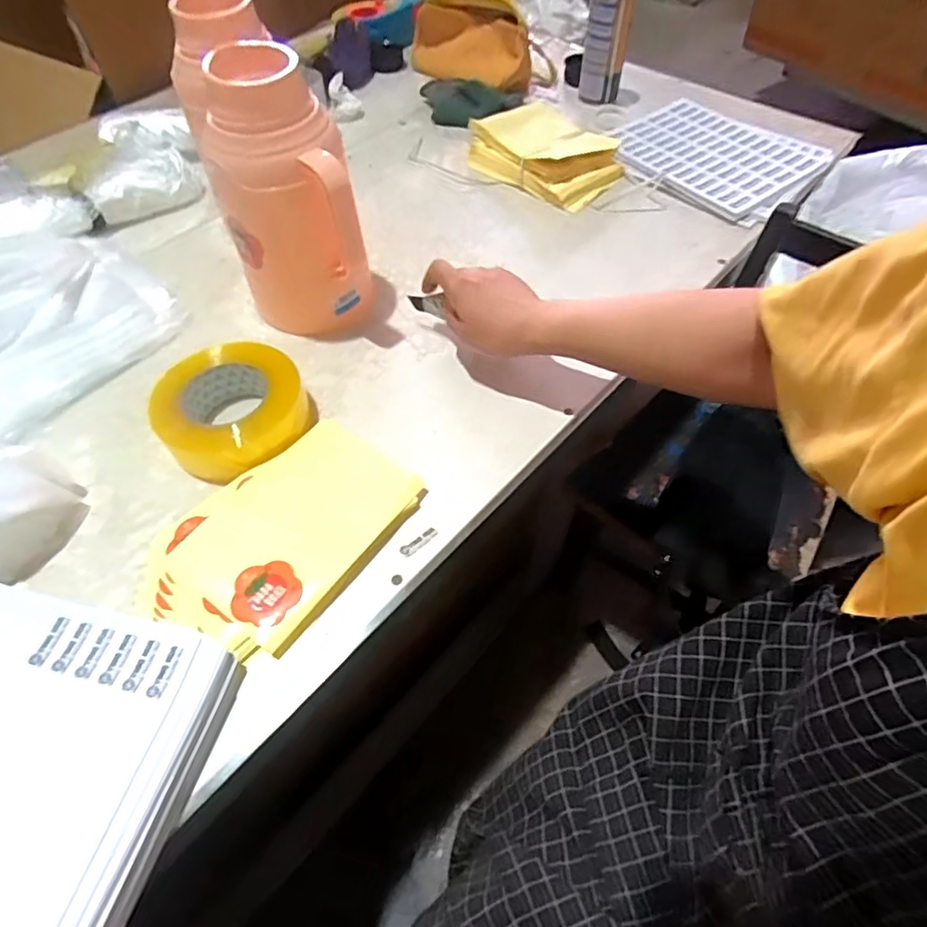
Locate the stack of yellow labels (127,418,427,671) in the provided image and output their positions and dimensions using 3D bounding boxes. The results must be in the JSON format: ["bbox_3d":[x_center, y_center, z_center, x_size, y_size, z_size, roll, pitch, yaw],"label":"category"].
[{"bbox_3d":[-0.153,0.058,0.498,0.146,0.028,0.217,30,61,21],"label":"stack of yellow labels"}]

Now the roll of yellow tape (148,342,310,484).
[{"bbox_3d":[-0.219,-0.057,0.553,0.132,0.063,0.127,-1,55,1],"label":"roll of yellow tape"}]

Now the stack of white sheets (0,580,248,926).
[{"bbox_3d":[-0.330,0.192,0.397,0.301,0.039,0.208,13,56,9],"label":"stack of white sheets"}]

